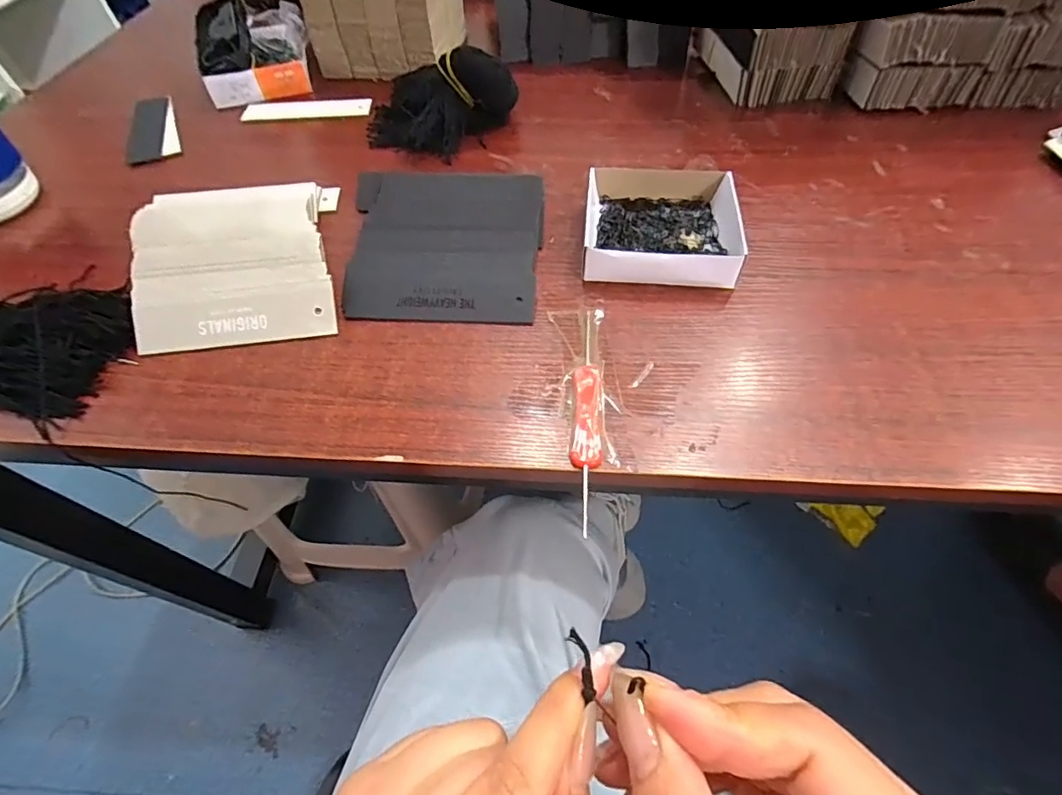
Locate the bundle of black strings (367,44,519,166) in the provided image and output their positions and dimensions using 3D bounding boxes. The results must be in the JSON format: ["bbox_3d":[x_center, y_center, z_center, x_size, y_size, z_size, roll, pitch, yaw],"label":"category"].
[{"bbox_3d":[-0.082,-0.266,0.455,0.138,0.063,0.097,-14,55,-7],"label":"bundle of black strings"}]

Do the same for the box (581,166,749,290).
[{"bbox_3d":[0.096,-0.126,0.367,0.109,0.029,0.110,4,55,6],"label":"box"}]

